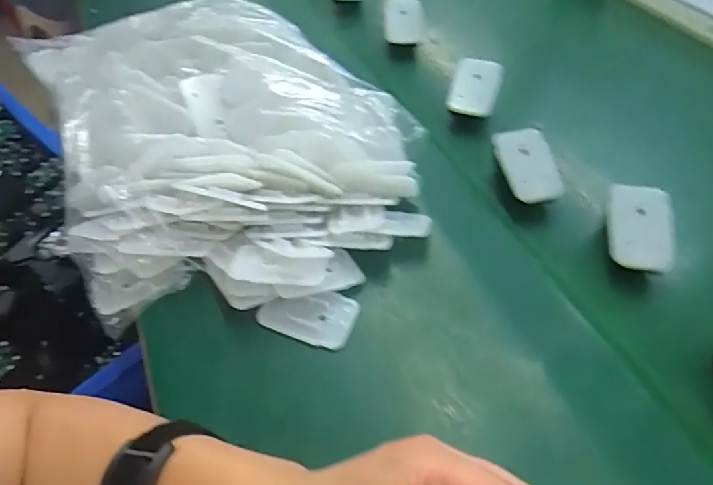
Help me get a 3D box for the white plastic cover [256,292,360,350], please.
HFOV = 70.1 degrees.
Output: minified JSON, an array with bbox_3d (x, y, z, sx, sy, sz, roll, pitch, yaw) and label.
[{"bbox_3d":[-0.035,0.052,0.376,0.068,0.007,0.041,18,63,13],"label":"white plastic cover"}]

